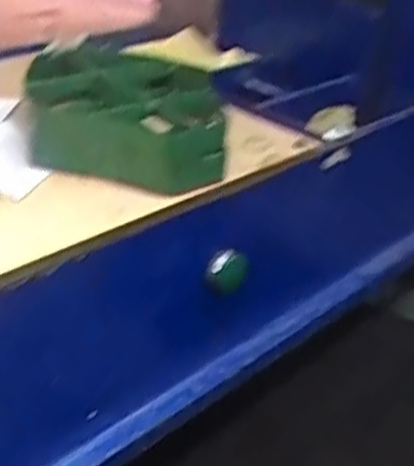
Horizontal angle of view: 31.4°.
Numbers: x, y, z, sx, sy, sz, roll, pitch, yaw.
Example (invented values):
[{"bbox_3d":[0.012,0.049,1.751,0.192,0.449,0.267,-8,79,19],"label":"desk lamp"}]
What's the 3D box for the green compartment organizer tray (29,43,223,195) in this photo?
[{"bbox_3d":[-0.081,-0.116,0.714,0.176,0.085,0.230,-3,32,-17],"label":"green compartment organizer tray"}]

